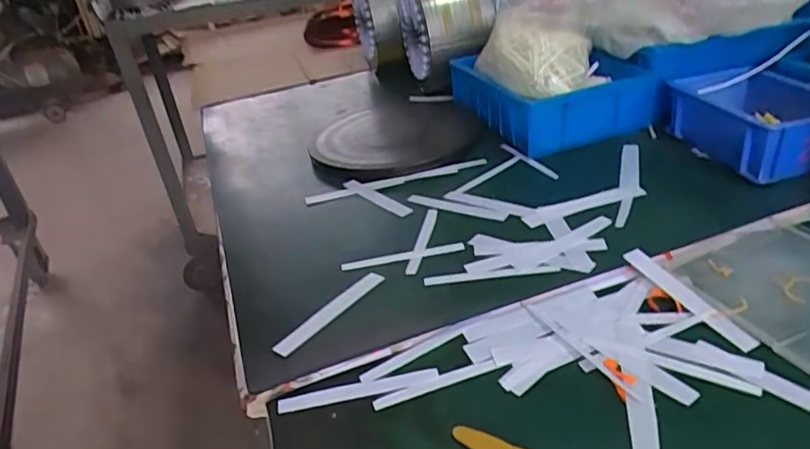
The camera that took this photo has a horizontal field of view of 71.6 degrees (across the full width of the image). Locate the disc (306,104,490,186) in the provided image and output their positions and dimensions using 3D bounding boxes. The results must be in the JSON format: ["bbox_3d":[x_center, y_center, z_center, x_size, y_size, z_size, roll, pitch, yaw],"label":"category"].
[{"bbox_3d":[-0.009,-0.101,0.635,0.193,0.015,0.196,-5,31,3],"label":"disc"}]

